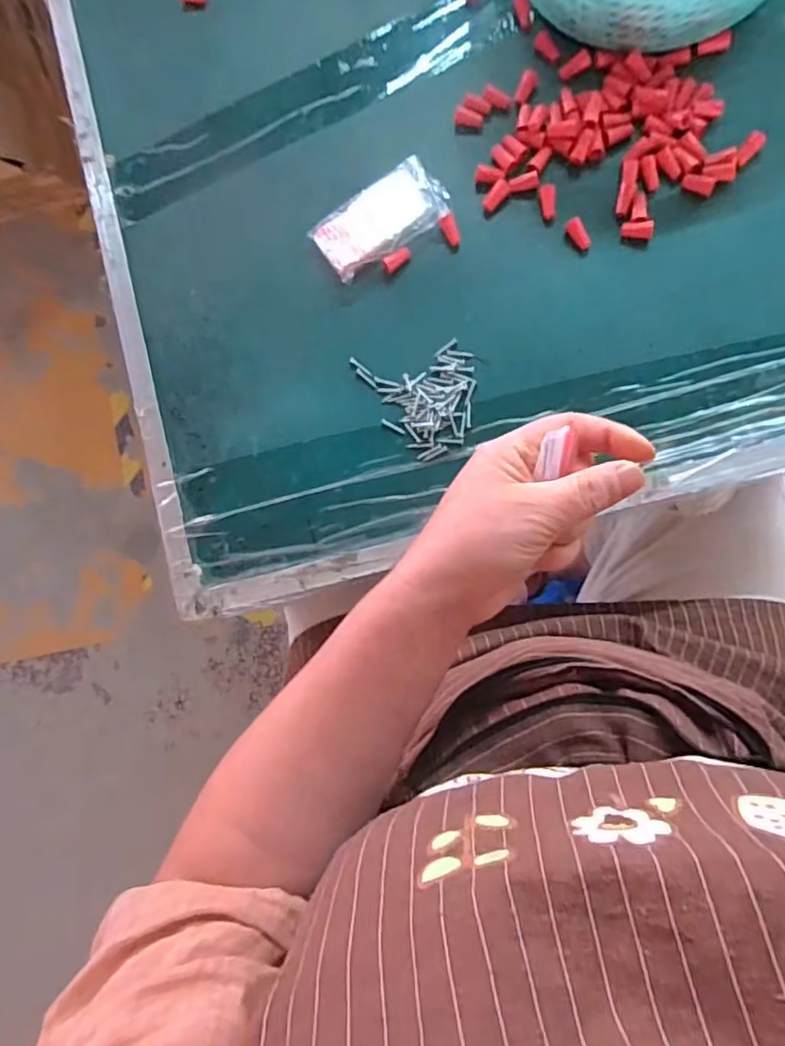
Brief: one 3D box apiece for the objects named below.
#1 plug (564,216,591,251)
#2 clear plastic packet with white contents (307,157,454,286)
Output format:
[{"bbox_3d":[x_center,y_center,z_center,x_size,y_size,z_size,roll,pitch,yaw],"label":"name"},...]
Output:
[{"bbox_3d":[0.142,-0.221,0.465,0.013,0.007,0.025,-26,85,6],"label":"plug"},{"bbox_3d":[-0.011,-0.241,0.482,0.102,0.014,0.058,-34,82,4],"label":"clear plastic packet with white contents"}]

